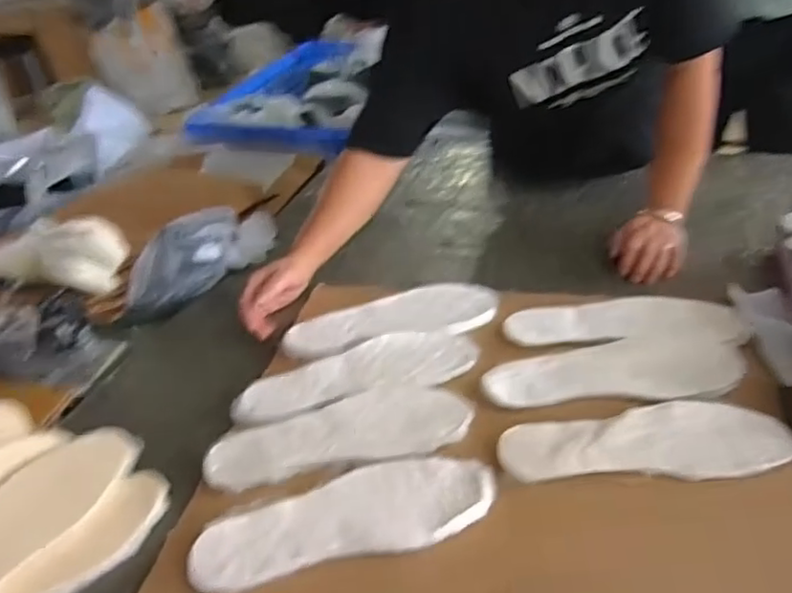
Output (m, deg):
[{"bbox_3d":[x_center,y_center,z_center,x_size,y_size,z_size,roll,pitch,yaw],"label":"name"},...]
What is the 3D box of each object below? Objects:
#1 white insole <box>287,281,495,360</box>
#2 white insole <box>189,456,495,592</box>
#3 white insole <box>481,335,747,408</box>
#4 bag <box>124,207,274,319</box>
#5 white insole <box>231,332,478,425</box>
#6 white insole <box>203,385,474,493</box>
[{"bbox_3d":[-0.004,0.029,0.849,0.277,0.010,0.086,-13,36,-5],"label":"white insole"},{"bbox_3d":[-0.049,0.212,0.629,0.282,0.017,0.095,-12,36,-4],"label":"white insole"},{"bbox_3d":[0.247,0.084,0.742,0.281,0.012,0.094,-4,36,7],"label":"white insole"},{"bbox_3d":[-0.300,-0.060,1.016,0.251,0.129,0.065,-28,40,-24],"label":"bag"},{"bbox_3d":[-0.050,0.092,0.786,0.289,0.005,0.096,-16,36,-9],"label":"white insole"},{"bbox_3d":[-0.061,0.145,0.712,0.280,0.019,0.098,-11,36,-3],"label":"white insole"}]

